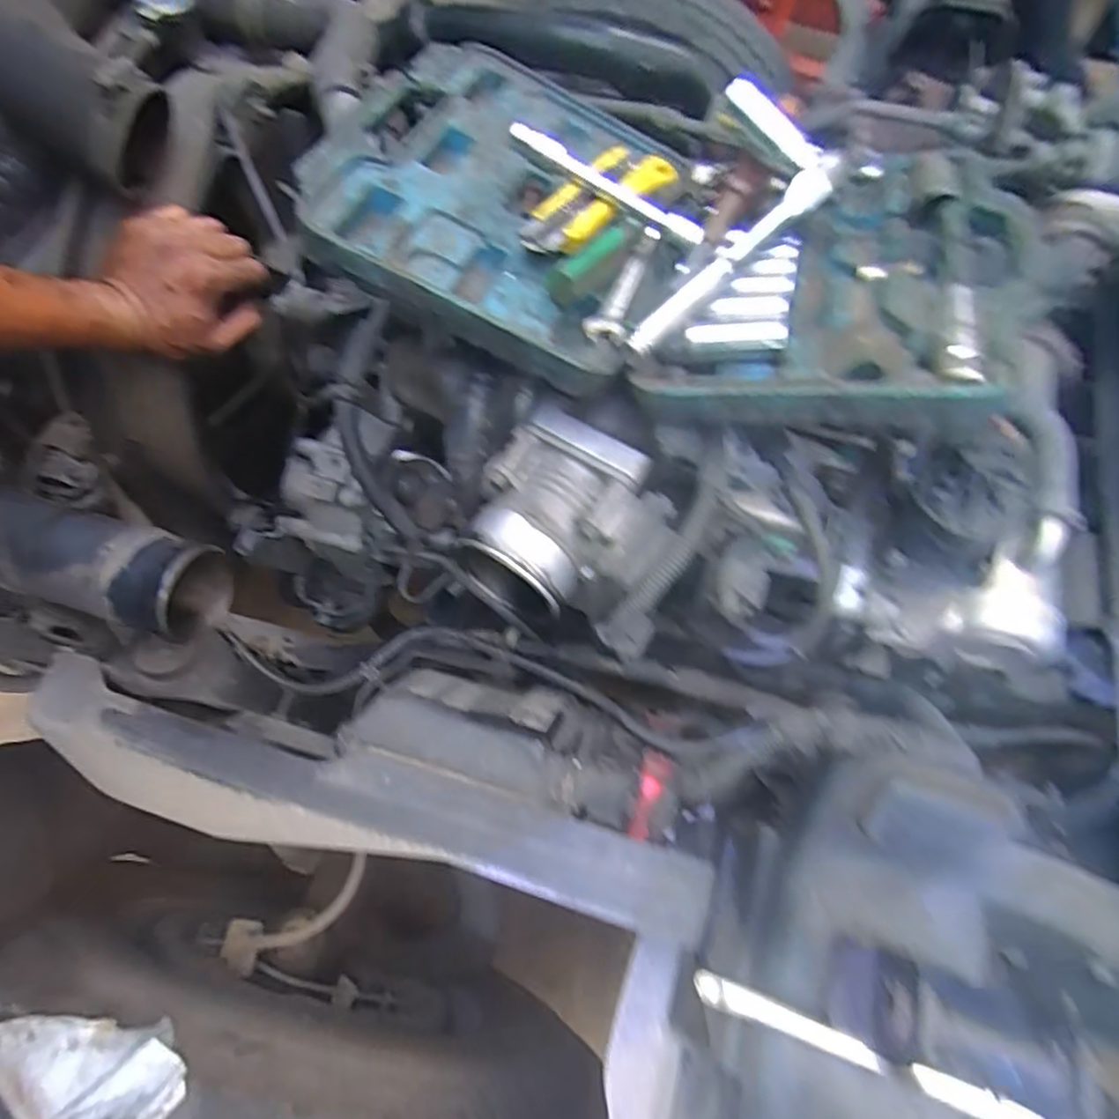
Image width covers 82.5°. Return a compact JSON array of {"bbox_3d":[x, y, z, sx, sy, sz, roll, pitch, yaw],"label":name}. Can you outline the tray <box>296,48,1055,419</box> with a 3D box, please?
[{"bbox_3d":[0.062,-0.201,0.372,0.355,0.060,0.239,17,66,7],"label":"tray"}]

